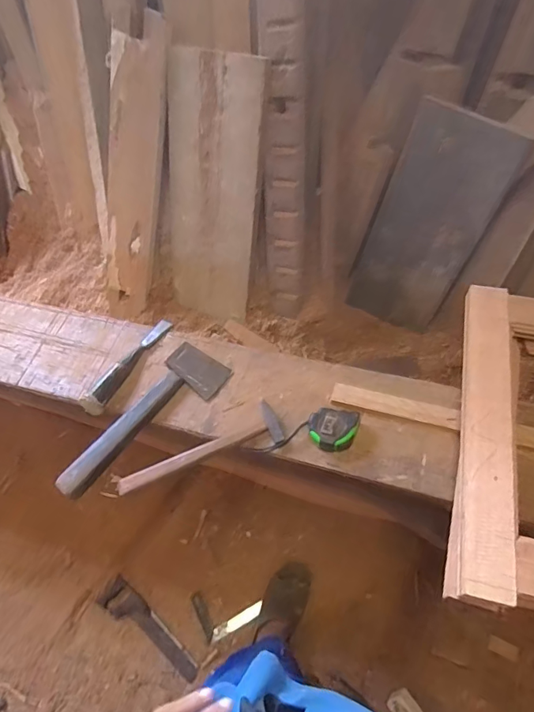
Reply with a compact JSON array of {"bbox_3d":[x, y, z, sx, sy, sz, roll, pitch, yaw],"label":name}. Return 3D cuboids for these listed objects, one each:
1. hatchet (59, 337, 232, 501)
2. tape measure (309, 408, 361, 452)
[{"bbox_3d":[-0.214,0.113,0.796,0.112,0.040,0.340,33,69,22],"label":"hatchet"},{"bbox_3d":[0.113,0.122,0.748,0.086,0.039,0.067,5,61,9],"label":"tape measure"}]

